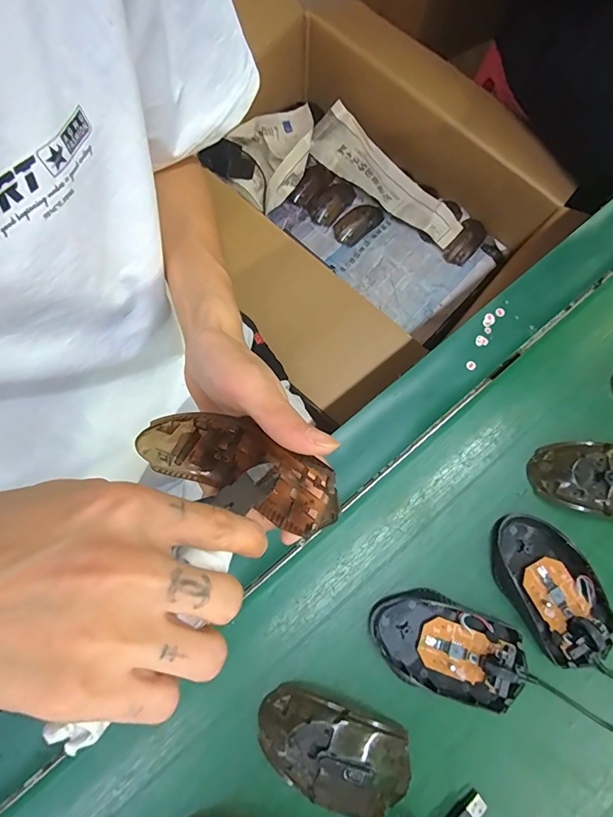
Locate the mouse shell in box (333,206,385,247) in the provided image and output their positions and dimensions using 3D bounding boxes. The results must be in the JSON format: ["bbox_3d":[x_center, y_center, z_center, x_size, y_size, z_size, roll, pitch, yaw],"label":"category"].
[{"bbox_3d":[0.104,-0.377,0.843,0.106,0.026,0.055,-43,81,-10],"label":"mouse shell in box"}]

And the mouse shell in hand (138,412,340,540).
[{"bbox_3d":[-0.033,0.032,0.234,0.110,0.030,0.058,25,113,4],"label":"mouse shell in hand"}]

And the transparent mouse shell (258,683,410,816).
[{"bbox_3d":[0.019,0.238,0.292,0.107,0.028,0.058,28,78,6],"label":"transparent mouse shell"}]

